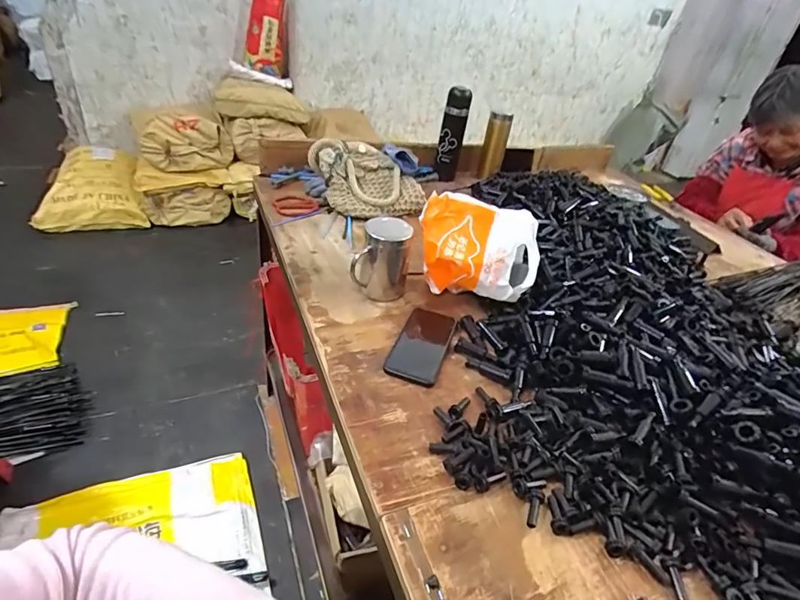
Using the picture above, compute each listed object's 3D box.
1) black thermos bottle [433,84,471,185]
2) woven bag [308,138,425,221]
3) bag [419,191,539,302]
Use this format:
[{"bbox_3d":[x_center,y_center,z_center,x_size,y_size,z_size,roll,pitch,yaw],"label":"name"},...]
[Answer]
[{"bbox_3d":[0.137,-0.438,1.199,0.068,0.230,0.056,11,36,2],"label":"black thermos bottle"},{"bbox_3d":[-0.076,-0.277,1.045,0.199,0.120,0.215,-19,43,-33],"label":"woven bag"},{"bbox_3d":[0.126,-0.075,0.765,0.187,0.156,0.121,12,36,4],"label":"bag"}]

